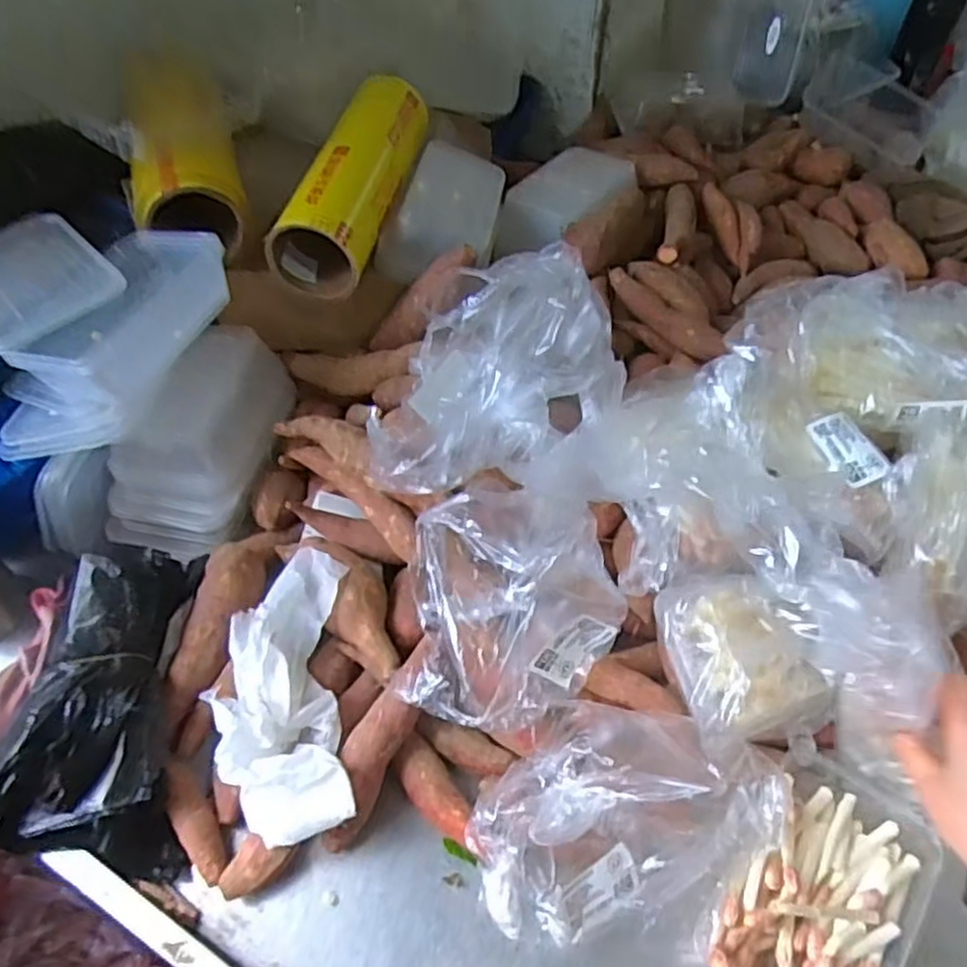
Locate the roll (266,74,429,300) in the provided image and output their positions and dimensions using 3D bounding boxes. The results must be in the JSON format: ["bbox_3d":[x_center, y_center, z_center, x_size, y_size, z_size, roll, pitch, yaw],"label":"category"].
[{"bbox_3d":[-0.122,-0.299,0.732,0.080,0.094,0.253,12,54,9],"label":"roll"}]

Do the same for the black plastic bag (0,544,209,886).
[{"bbox_3d":[-0.273,0.159,0.541,0.124,0.059,0.232,1,65,0],"label":"black plastic bag"}]

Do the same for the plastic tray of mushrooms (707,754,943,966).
[{"bbox_3d":[0.224,0.271,0.489,0.111,0.030,0.168,29,59,19],"label":"plastic tray of mushrooms"}]

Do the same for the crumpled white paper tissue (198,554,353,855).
[{"bbox_3d":[-0.148,0.148,0.546,0.095,0.056,0.209,-5,54,-4],"label":"crumpled white paper tissue"}]

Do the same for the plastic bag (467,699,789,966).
[{"bbox_3d":[0.096,0.217,0.474,0.192,0.092,0.129,6,54,4],"label":"plastic bag"}]

